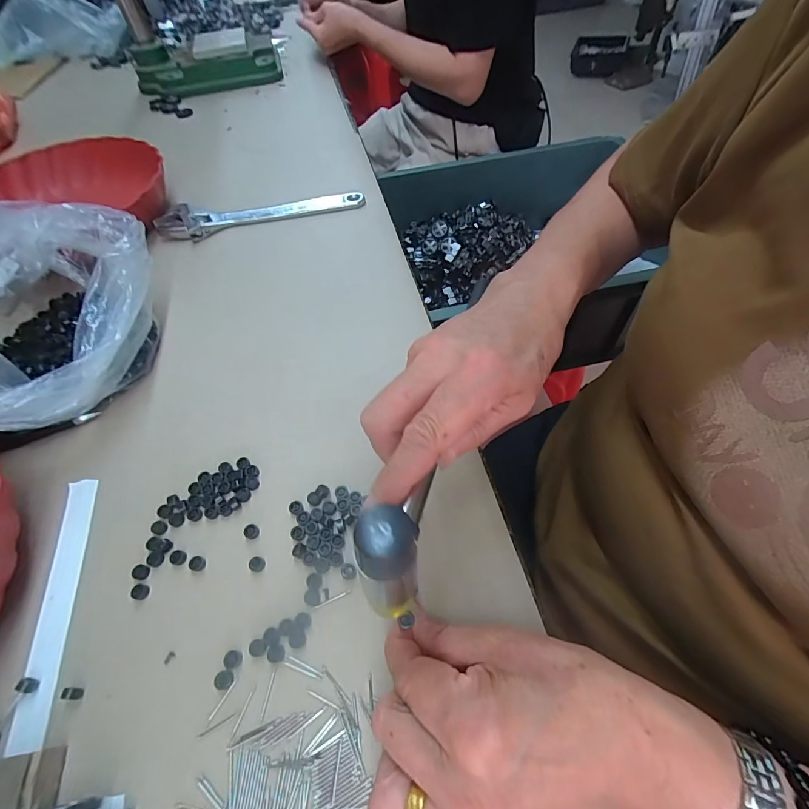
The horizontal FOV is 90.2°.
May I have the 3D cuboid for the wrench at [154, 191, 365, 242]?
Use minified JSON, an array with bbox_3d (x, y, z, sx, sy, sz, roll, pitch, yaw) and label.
[{"bbox_3d":[-0.167,-0.224,0.476,0.235,0.017,0.047,-8,55,-1],"label":"wrench"}]

